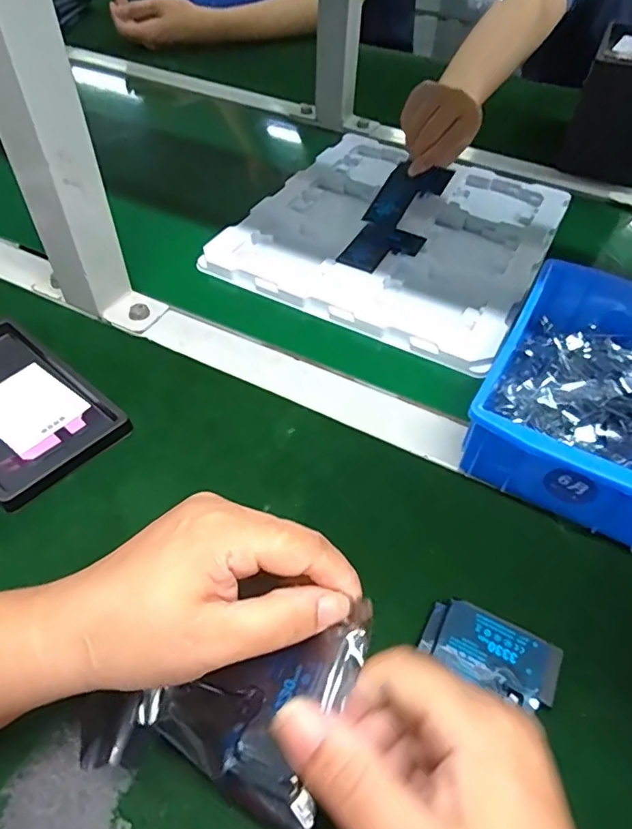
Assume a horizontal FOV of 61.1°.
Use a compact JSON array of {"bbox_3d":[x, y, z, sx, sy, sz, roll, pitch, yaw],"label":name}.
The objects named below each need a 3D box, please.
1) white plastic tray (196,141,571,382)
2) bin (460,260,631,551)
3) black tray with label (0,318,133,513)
[{"bbox_3d":[0.088,-0.191,0.544,0.275,0.017,0.320,24,52,16],"label":"white plastic tray"},{"bbox_3d":[0.193,-0.018,0.370,0.126,0.065,0.198,25,53,17],"label":"bin"},{"bbox_3d":[-0.211,-0.009,0.372,0.160,0.012,0.091,35,56,24],"label":"black tray with label"}]

